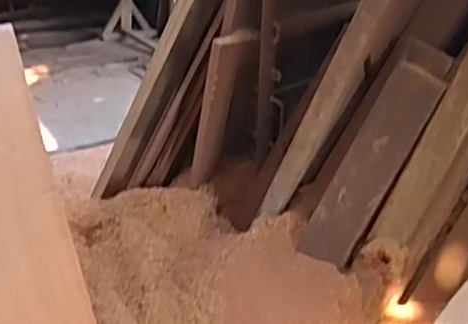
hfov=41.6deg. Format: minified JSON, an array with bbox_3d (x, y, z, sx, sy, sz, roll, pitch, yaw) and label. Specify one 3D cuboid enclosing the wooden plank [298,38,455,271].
[{"bbox_3d":[0.330,0.000,1.471,0.143,0.589,0.027,33,24,24],"label":"wooden plank"}]

